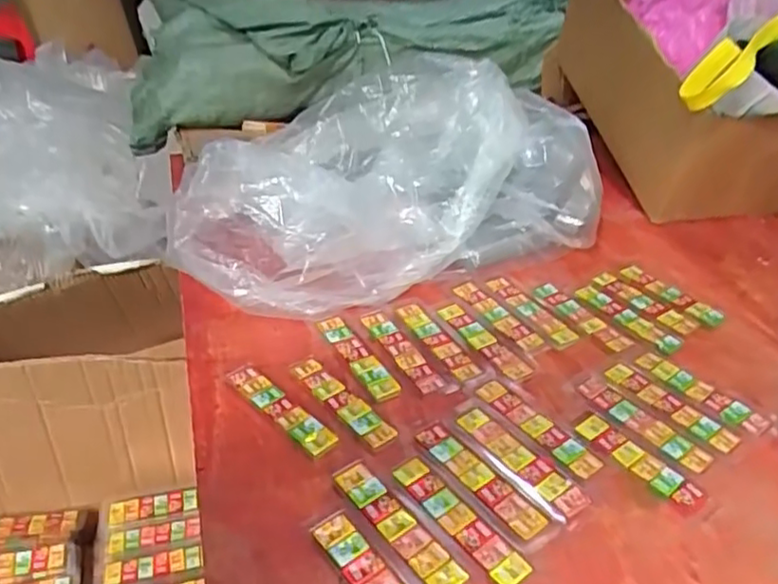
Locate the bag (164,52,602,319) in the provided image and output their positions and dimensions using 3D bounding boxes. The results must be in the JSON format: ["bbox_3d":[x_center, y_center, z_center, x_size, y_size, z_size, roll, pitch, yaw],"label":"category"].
[{"bbox_3d":[0.006,-0.130,0.718,0.453,0.180,0.205,-13,38,-21],"label":"bag"}]

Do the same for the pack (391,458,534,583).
[{"bbox_3d":[0.050,0.159,0.462,0.025,0.004,0.118,-23,43,-33],"label":"pack"}]

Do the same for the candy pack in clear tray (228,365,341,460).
[{"bbox_3d":[-0.090,0.095,0.543,0.122,0.010,0.027,31,44,34],"label":"candy pack in clear tray"}]

